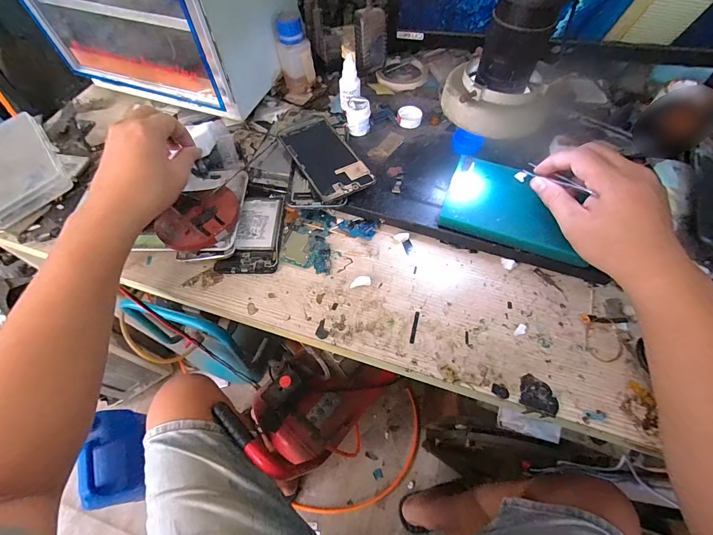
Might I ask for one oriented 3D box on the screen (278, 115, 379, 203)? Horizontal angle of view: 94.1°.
[{"bbox_3d":[-0.043,-0.148,0.437,0.073,0.006,0.153,-25,60,-14],"label":"screen"}]

